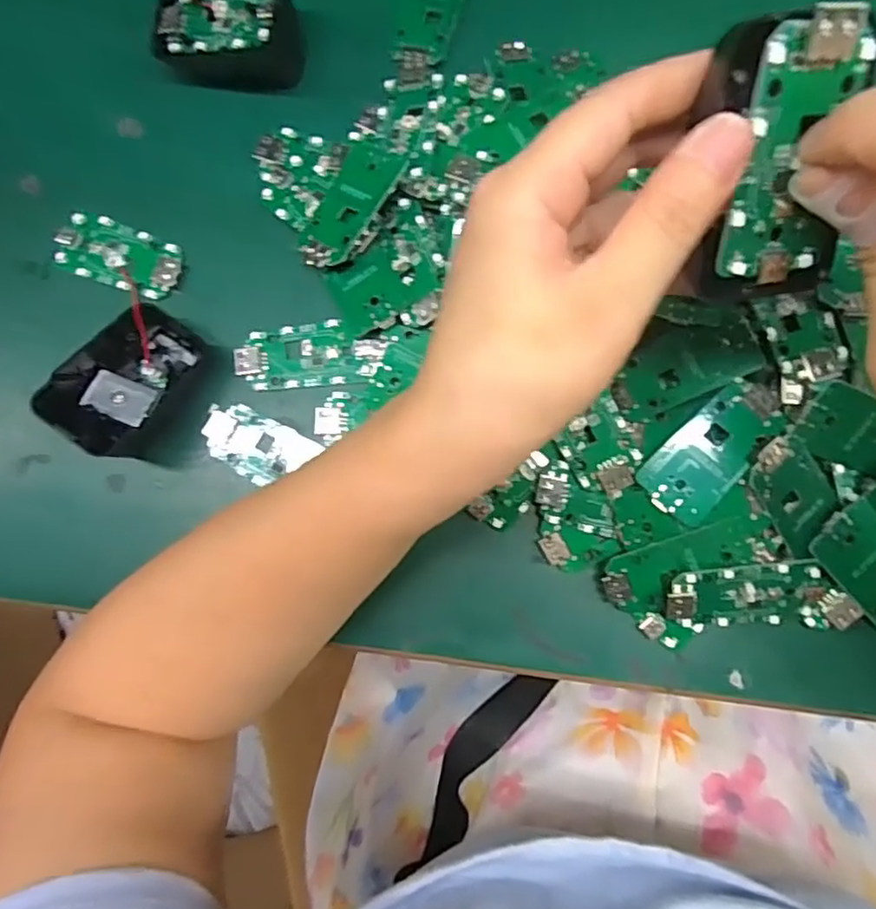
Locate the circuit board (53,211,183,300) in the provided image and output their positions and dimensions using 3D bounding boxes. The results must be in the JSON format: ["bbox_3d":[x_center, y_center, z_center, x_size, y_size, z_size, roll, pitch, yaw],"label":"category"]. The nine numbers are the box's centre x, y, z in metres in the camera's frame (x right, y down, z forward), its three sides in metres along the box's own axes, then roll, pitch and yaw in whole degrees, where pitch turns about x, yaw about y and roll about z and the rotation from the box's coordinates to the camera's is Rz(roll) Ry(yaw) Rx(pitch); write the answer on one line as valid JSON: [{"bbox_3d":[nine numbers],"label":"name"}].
[{"bbox_3d":[-0.158,-0.099,0.318,0.062,0.006,0.031,19,87,5],"label":"circuit board"}]

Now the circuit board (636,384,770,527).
[{"bbox_3d":[0.113,0.000,0.270,0.031,0.004,0.057,41,93,11],"label":"circuit board"}]

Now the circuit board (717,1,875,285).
[{"bbox_3d":[0.093,-0.077,0.167,0.030,0.005,0.063,-8,122,-10],"label":"circuit board"}]

